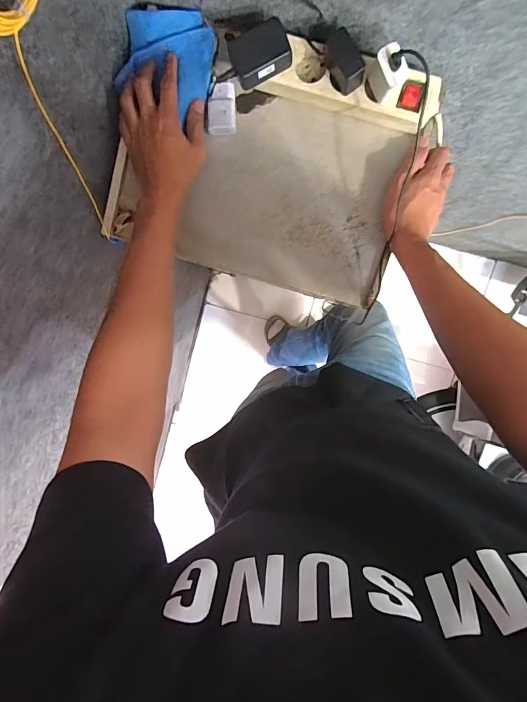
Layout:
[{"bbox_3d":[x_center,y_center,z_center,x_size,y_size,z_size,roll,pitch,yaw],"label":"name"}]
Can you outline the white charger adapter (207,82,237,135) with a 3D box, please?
[{"bbox_3d":[-0.055,-0.319,0.498,0.037,0.018,0.059,0,99,3],"label":"white charger adapter"}]

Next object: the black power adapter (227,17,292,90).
[{"bbox_3d":[-0.003,-0.351,0.445,0.069,0.024,0.049,-24,97,6],"label":"black power adapter"}]

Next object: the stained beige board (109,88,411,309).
[{"bbox_3d":[-0.010,-0.222,0.518,0.378,0.019,0.234,15,99,0],"label":"stained beige board"}]

